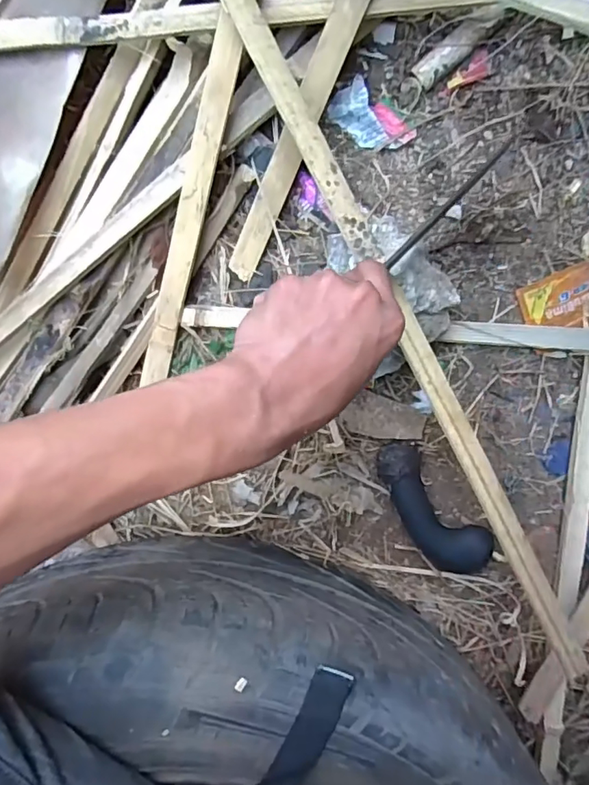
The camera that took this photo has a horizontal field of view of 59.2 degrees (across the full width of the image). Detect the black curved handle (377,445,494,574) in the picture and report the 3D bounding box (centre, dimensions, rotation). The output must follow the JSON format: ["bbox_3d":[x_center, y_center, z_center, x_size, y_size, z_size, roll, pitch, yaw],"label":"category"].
[{"bbox_3d":[0.121,0.108,0.462,0.054,0.033,0.145,-41,95,5],"label":"black curved handle"}]

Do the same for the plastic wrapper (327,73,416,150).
[{"bbox_3d":[0.064,-0.223,0.420,0.067,0.015,0.039,40,96,-4],"label":"plastic wrapper"}]

